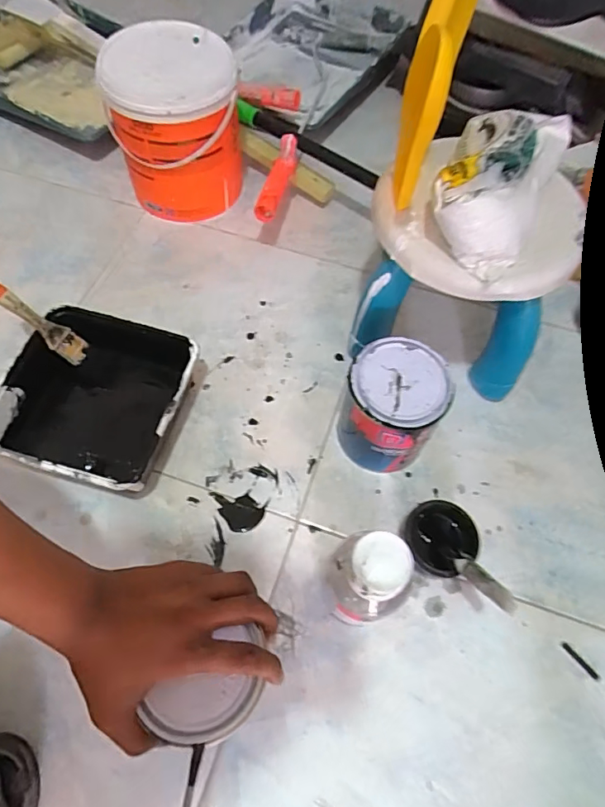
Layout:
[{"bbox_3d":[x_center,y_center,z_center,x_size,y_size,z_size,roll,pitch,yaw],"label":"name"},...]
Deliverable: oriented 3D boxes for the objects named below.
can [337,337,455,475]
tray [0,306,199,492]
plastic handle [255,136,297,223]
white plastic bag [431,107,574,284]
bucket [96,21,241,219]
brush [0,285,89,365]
[{"bbox_3d":[0.100,0.008,0.566,0.103,0.133,0.103,1,63,-1],"label":"can"},{"bbox_3d":[-0.246,-0.001,0.595,0.203,0.074,0.199,13,63,5],"label":"tray"},{"bbox_3d":[-0.033,-0.333,0.733,0.031,0.037,0.158,13,63,5],"label":"plastic handle"},{"bbox_3d":[0.186,-0.213,0.482,0.101,0.083,0.150,24,64,10],"label":"white plastic bag"},{"bbox_3d":[-0.184,-0.405,0.734,0.175,0.200,0.176,-12,64,-8],"label":"bucket"},{"bbox_3d":[-0.320,-0.100,0.589,0.138,0.016,0.030,42,62,-27],"label":"brush"}]

